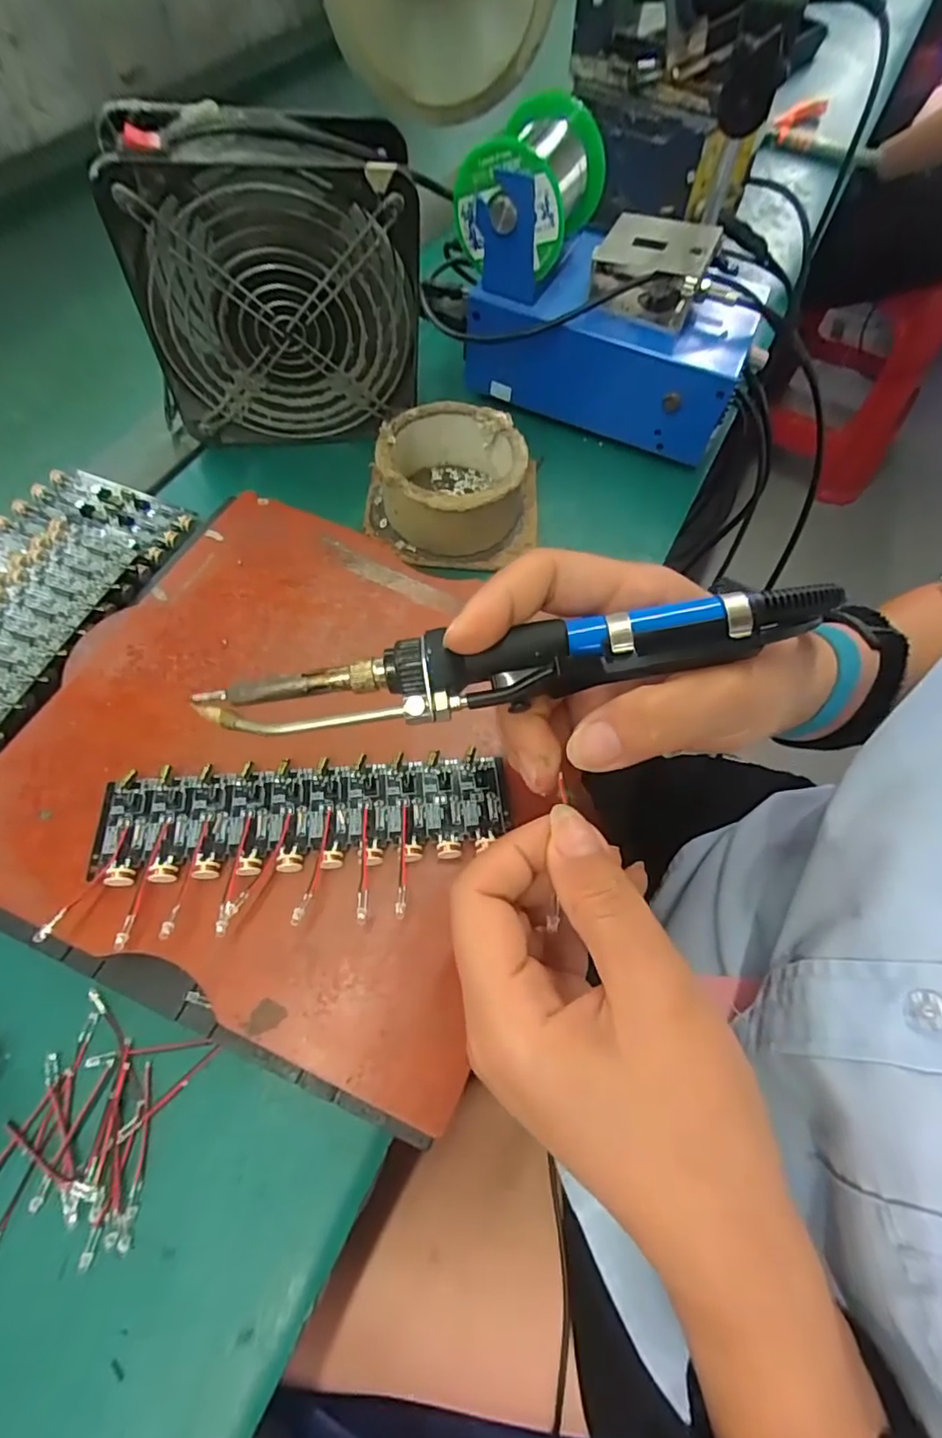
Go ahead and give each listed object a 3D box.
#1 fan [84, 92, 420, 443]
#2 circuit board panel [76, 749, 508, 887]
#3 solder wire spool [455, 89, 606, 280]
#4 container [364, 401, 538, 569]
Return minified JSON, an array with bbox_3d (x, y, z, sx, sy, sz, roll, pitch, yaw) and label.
[{"bbox_3d":[-0.109,-0.239,0.343,0.153,0.156,0.059,-4,62,-6],"label":"fan"},{"bbox_3d":[-0.067,0.039,0.243,0.162,0.007,0.045,-3,62,-6],"label":"circuit board panel"},{"bbox_3d":[0.038,-0.329,0.358,0.065,0.059,0.092,23,63,11],"label":"solder wire spool"},{"bbox_3d":[-0.010,-0.144,0.361,0.106,0.051,0.085,2,61,0],"label":"container"}]

